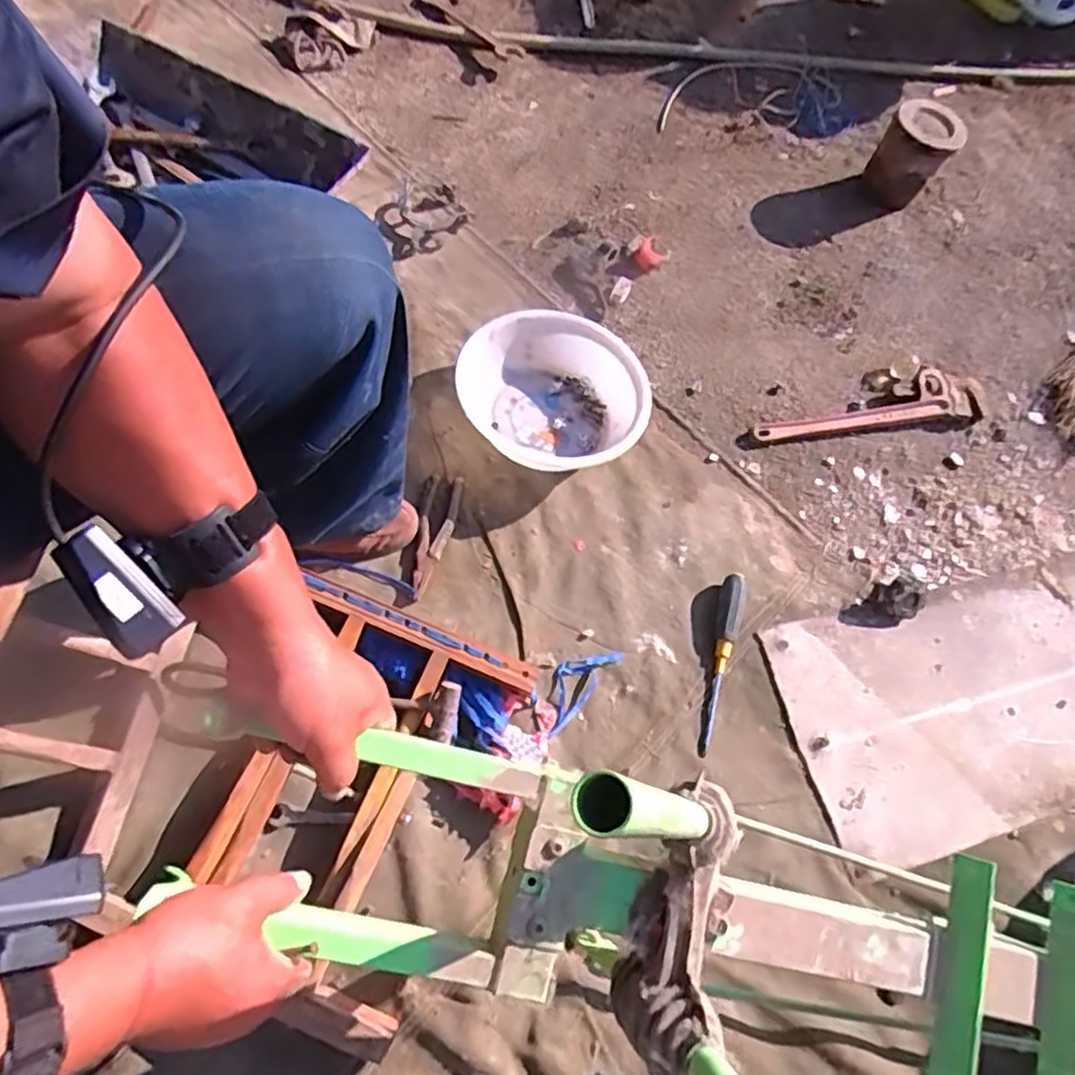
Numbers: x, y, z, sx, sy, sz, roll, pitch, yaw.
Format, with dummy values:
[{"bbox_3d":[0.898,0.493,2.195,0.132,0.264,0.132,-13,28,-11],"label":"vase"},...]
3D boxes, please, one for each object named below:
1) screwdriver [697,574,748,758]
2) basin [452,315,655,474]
[{"bbox_3d":[0.226,0.149,0.846,0.031,0.028,0.227,15,64,4],"label":"screwdriver"},{"bbox_3d":[0.022,-0.193,0.965,0.250,0.084,0.233,3,65,-7],"label":"basin"}]

